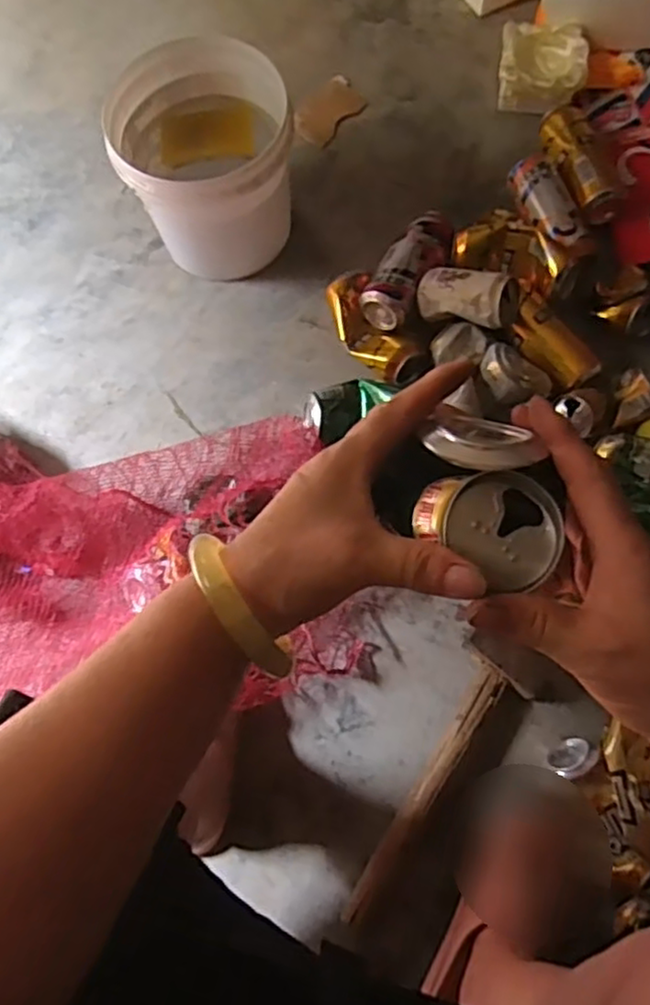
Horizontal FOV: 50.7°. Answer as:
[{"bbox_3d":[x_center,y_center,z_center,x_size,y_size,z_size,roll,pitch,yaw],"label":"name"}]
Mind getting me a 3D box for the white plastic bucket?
[{"bbox_3d":[-0.154,-0.429,0.899,0.209,0.183,0.219,-1,74,2],"label":"white plastic bucket"}]

